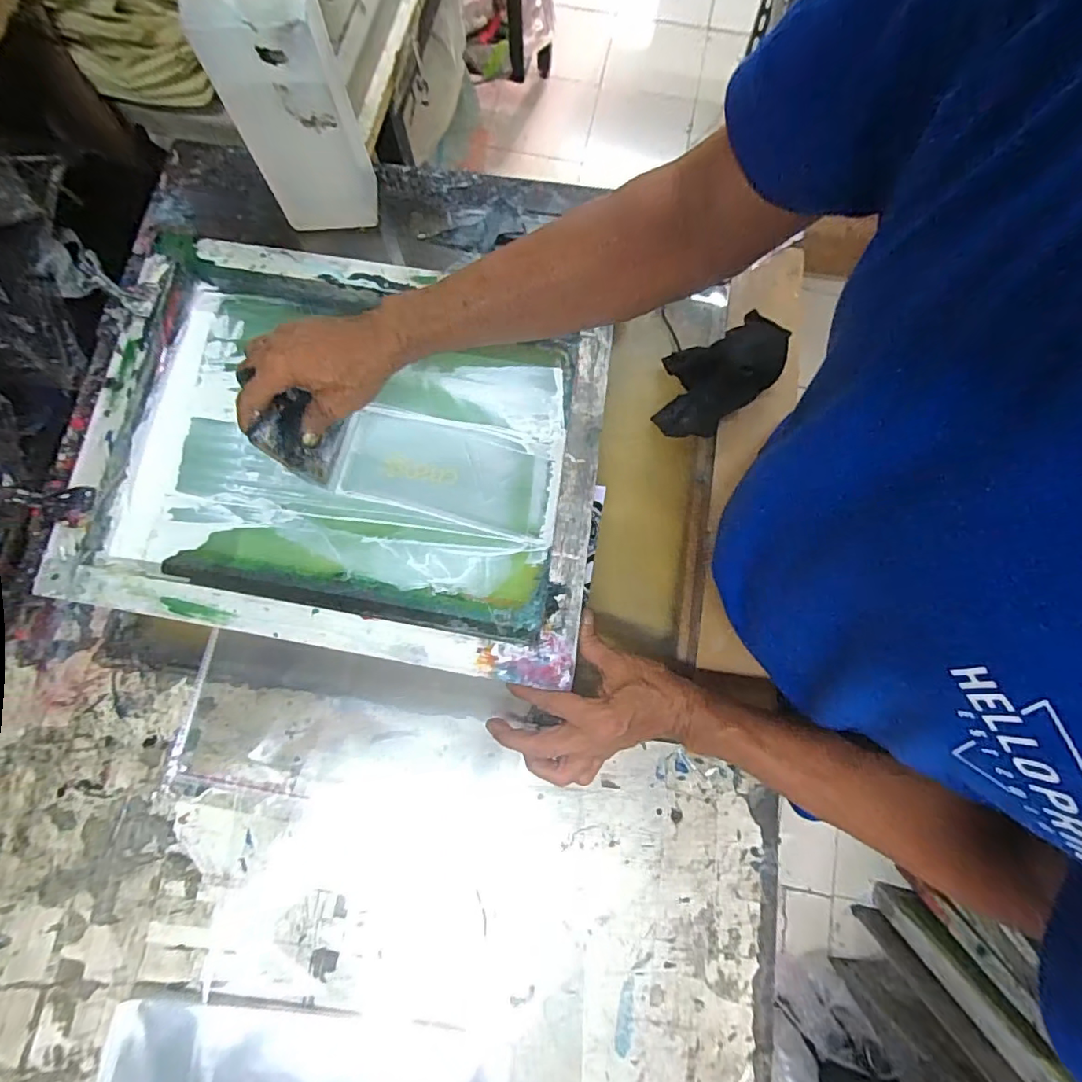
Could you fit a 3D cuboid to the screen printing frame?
[{"bbox_3d":[-0.171,-0.085,0.487,0.448,0.051,0.350,10,77,1],"label":"screen printing frame"}]

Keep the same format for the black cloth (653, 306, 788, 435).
[{"bbox_3d":[0.168,-0.163,0.513,0.138,0.065,0.085,-40,81,-9],"label":"black cloth"}]

